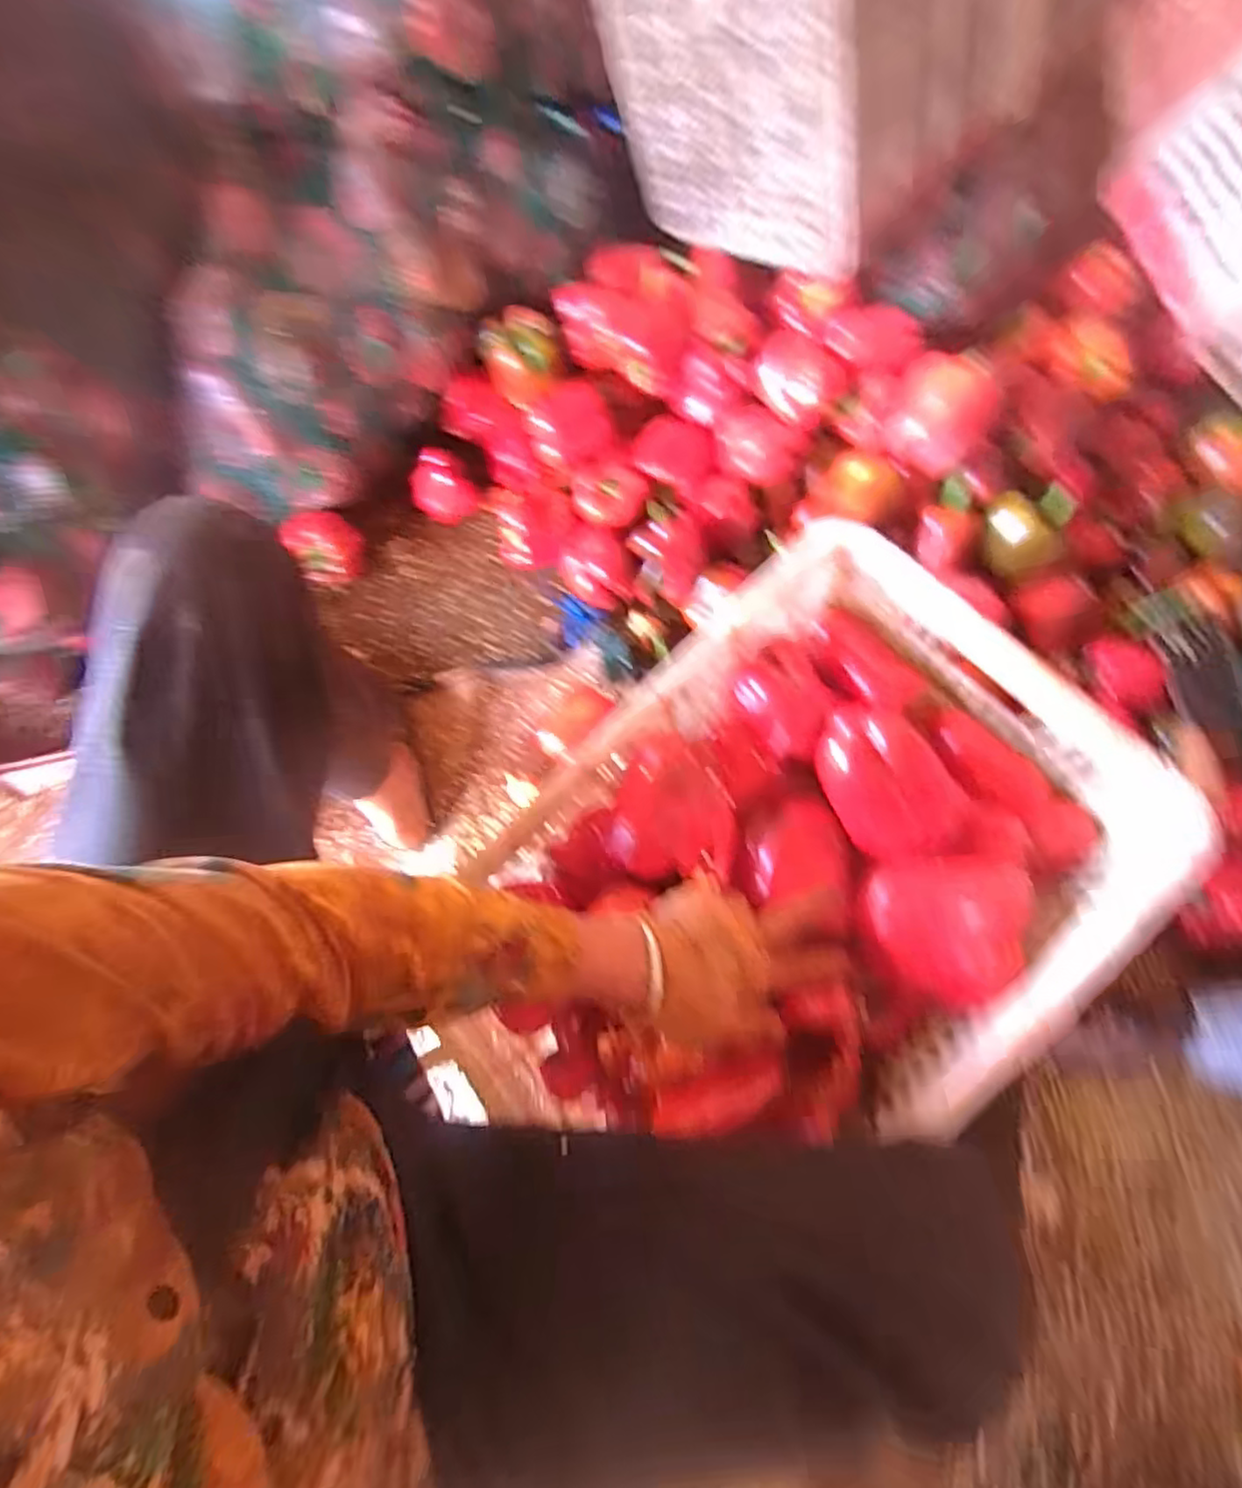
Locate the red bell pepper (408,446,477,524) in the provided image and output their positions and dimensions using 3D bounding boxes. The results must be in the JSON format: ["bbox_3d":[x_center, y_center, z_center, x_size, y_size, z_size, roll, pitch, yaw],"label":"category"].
[{"bbox_3d":[-0.244,-0.337,0.935,0.076,0.083,0.063,42,75,12],"label":"red bell pepper"}]

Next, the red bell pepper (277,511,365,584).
[{"bbox_3d":[-0.380,-0.254,0.910,0.086,0.084,0.075,-30,75,-11],"label":"red bell pepper"}]

